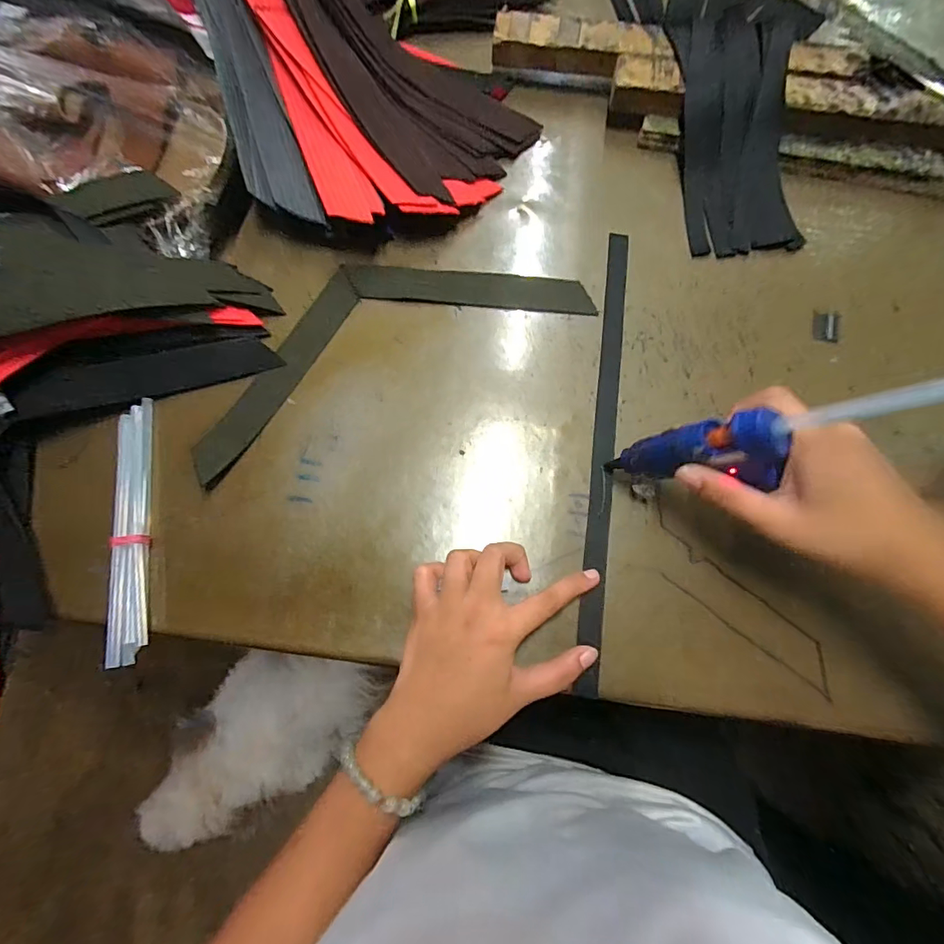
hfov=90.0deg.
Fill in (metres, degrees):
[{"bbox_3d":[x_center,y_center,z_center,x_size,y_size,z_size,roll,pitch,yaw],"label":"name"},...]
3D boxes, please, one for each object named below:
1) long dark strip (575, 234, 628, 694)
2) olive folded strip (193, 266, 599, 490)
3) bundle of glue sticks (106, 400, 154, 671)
[{"bbox_3d":[0.102,-0.027,0.363,0.016,0.004,0.365,7,75,3],"label":"long dark strip"},{"bbox_3d":[-0.072,-0.117,0.381,0.327,0.012,0.130,-24,75,-6],"label":"olive folded strip"},{"bbox_3d":[-0.241,0.037,0.336,0.019,0.019,0.185,-10,74,-2],"label":"bundle of glue sticks"}]

